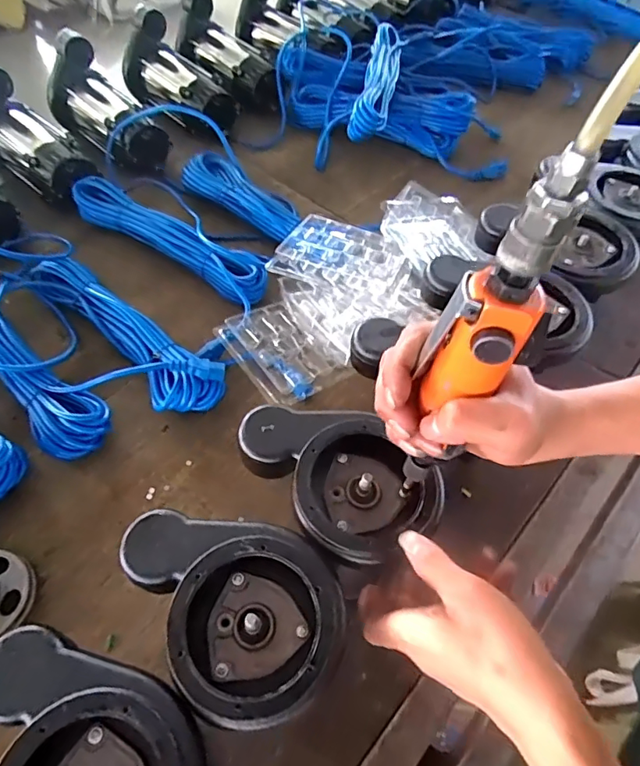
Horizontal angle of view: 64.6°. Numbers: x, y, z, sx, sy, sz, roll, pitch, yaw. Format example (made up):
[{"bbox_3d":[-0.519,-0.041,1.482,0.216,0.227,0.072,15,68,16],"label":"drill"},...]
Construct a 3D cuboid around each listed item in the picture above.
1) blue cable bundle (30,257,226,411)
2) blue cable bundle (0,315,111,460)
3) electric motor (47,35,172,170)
[{"bbox_3d":[-0.262,-0.070,0.668,0.334,0.058,0.094,35,63,19],"label":"blue cable bundle"},{"bbox_3d":[-0.387,-0.027,0.643,0.348,0.043,0.093,36,63,20],"label":"blue cable bundle"},{"bbox_3d":[-0.378,-0.488,0.895,0.118,0.119,0.261,-39,66,-23],"label":"electric motor"}]

